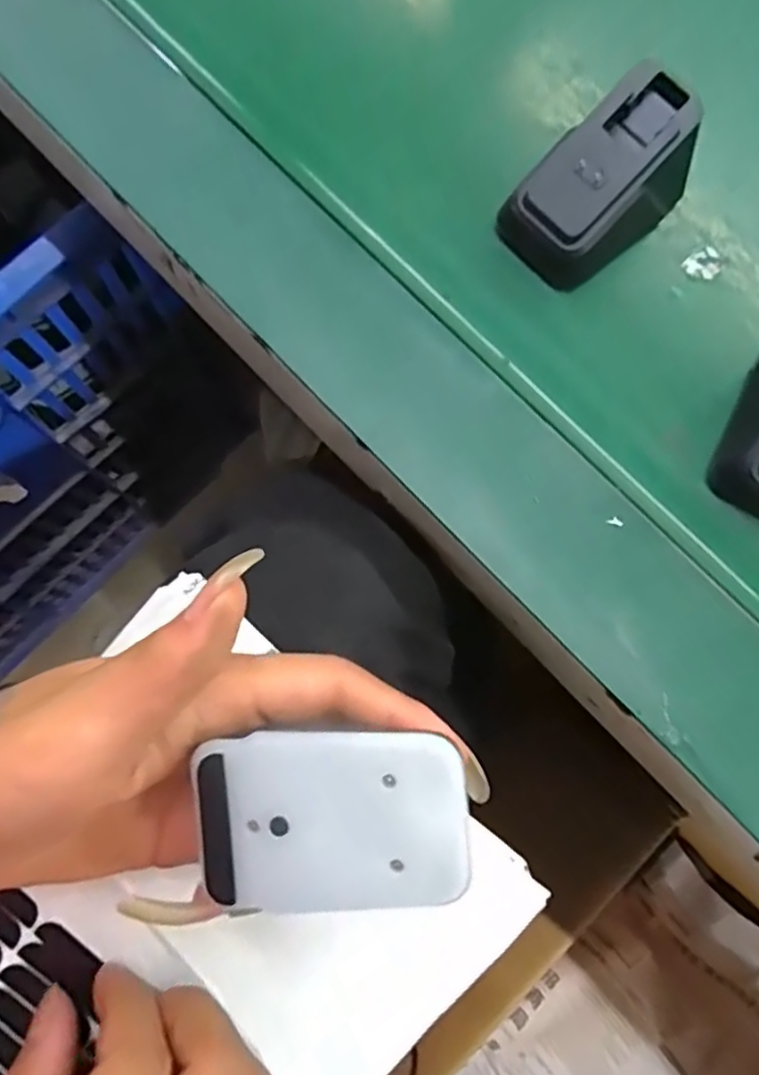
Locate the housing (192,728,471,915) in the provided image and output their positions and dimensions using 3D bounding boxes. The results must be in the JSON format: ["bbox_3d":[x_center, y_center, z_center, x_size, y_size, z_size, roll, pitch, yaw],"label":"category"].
[{"bbox_3d":[-0.012,0.072,0.172,0.066,0.013,0.042,-3,91,8],"label":"housing"}]

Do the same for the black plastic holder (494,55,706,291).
[{"bbox_3d":[0.079,-0.126,0.241,0.070,0.039,0.043,-42,81,-9],"label":"black plastic holder"}]

